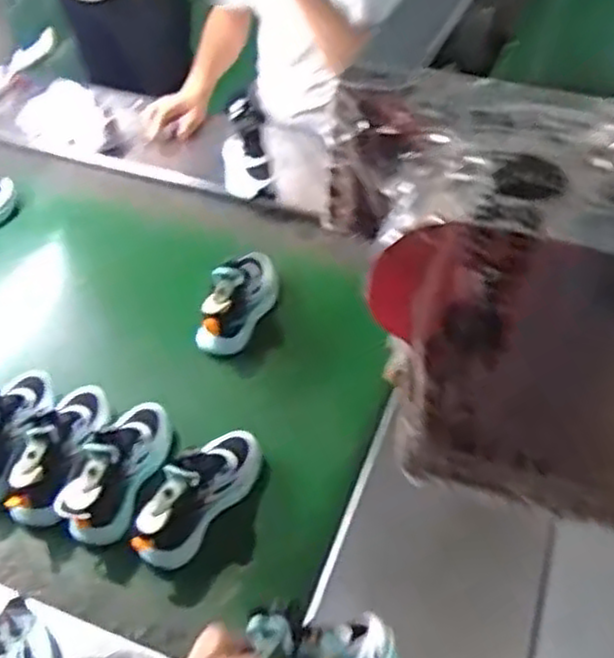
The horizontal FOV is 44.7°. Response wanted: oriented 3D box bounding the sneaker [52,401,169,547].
[{"bbox_3d":[-0.238,0.170,0.974,0.079,0.103,0.189,16,49,15],"label":"sneaker"}]

